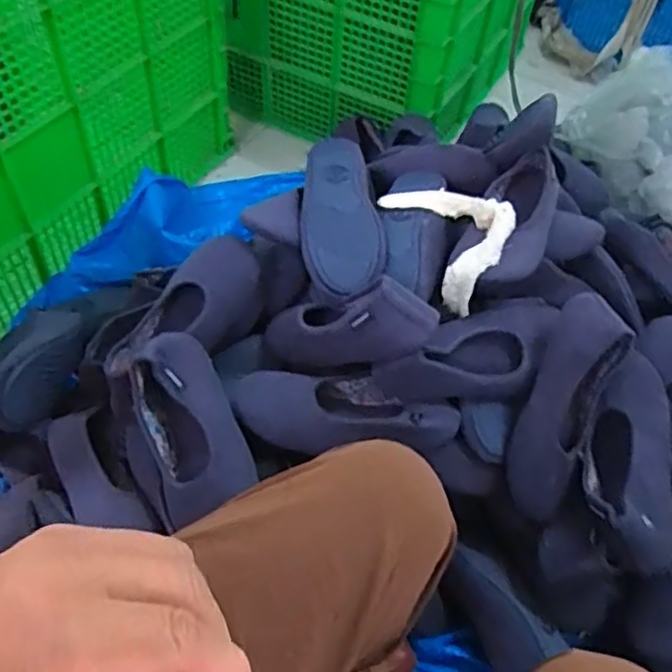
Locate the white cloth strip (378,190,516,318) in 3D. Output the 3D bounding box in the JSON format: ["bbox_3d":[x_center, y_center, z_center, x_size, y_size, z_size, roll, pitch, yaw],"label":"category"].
[{"bbox_3d":[0.142,-0.130,0.835,0.095,0.097,0.178,-23,58,-20],"label":"white cloth strip"}]

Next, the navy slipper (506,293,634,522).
[{"bbox_3d":[0.258,0.081,0.771,0.087,0.256,0.049,17,10,7],"label":"navy slipper"}]

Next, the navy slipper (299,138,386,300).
[{"bbox_3d":[0.007,-0.161,0.863,0.099,0.036,0.213,-4,75,7],"label":"navy slipper"}]

